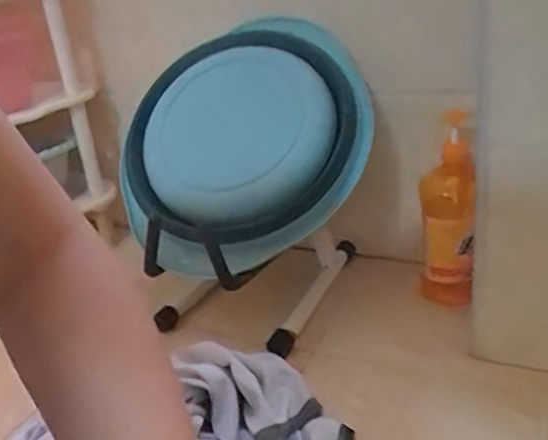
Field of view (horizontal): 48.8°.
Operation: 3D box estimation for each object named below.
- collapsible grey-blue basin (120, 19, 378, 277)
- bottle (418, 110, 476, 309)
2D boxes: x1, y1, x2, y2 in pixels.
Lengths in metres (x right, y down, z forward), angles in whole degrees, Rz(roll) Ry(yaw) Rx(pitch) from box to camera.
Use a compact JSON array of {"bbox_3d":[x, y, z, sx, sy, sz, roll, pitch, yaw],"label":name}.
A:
[{"bbox_3d":[-0.047,-0.105,0.817,0.352,0.321,0.143,-21,-5,15],"label":"collapsible grey-blue basin"},{"bbox_3d":[0.241,-0.004,0.850,0.055,0.271,0.102,-4,25,4],"label":"bottle"}]

